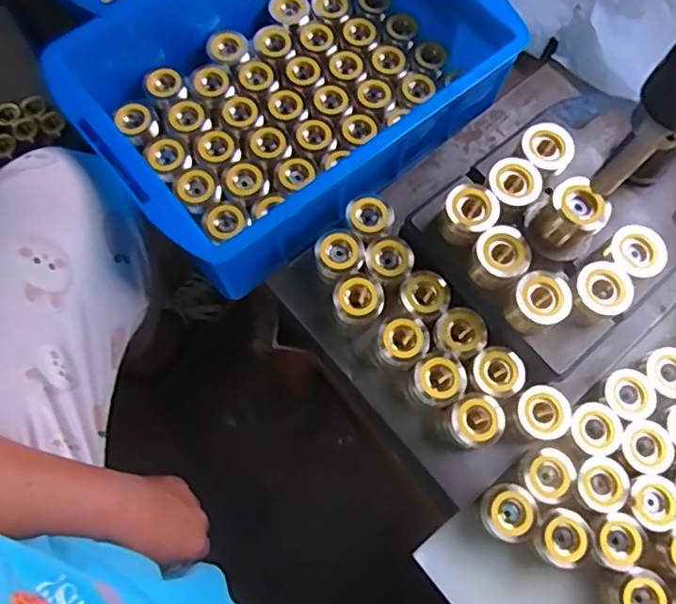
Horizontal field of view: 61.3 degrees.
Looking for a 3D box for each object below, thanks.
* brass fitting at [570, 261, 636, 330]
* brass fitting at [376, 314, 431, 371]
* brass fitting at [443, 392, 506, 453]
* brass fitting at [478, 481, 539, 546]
[{"bbox_3d":[0.197,-0.005,0.435,0.043,0.042,0.040,-27,74,-10],"label":"brass fitting"},{"bbox_3d":[0.054,0.033,0.465,0.043,0.041,0.037,-28,75,-10],"label":"brass fitting"},{"bbox_3d":[0.107,0.095,0.450,0.040,0.039,0.040,0,72,-1],"label":"brass fitting"},{"bbox_3d":[0.132,0.165,0.446,0.042,0.035,0.041,0,72,-1],"label":"brass fitting"}]

